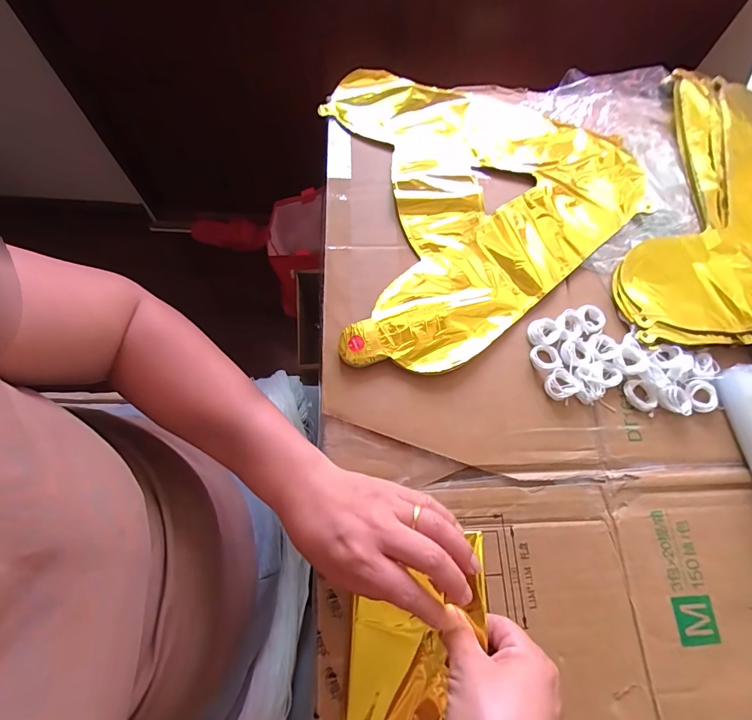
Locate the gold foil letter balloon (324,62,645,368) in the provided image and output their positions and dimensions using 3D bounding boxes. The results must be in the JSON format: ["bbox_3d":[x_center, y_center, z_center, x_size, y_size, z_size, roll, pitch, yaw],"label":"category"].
[{"bbox_3d":[0.126,-0.182,0.442,0.334,0.015,0.385,-5,70,-4],"label":"gold foil letter balloon"}]

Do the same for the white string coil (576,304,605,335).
[{"bbox_3d":[0.212,-0.041,0.392,0.032,0.004,0.029,-21,72,-10],"label":"white string coil"}]

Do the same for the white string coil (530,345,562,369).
[{"bbox_3d":[0.157,-0.002,0.375,0.025,0.007,0.024,-7,70,-5],"label":"white string coil"}]

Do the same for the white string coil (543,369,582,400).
[{"bbox_3d":[0.169,0.023,0.368,0.028,0.012,0.027,1,69,-2],"label":"white string coil"}]

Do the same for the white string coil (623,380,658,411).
[{"bbox_3d":[0.244,0.032,0.369,0.021,0.012,0.030,-31,74,-13],"label":"white string coil"}]

